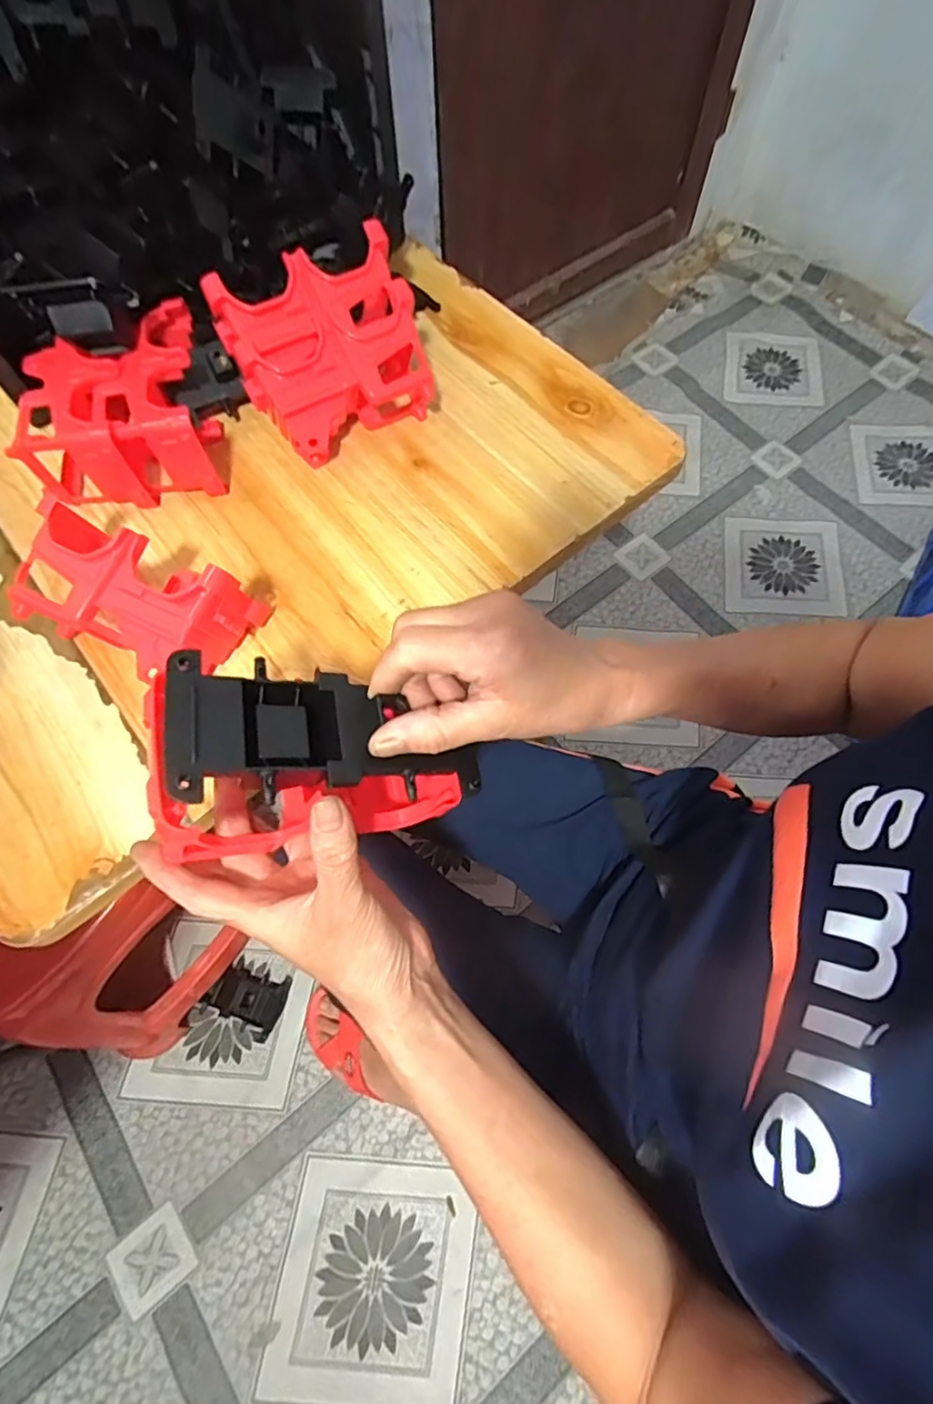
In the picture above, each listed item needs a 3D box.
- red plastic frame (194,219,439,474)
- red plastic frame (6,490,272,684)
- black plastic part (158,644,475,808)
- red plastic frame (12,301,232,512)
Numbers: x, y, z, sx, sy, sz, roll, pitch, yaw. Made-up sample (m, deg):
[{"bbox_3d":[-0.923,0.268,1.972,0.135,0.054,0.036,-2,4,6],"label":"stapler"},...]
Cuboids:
[{"bbox_3d":[-0.111,-0.283,0.503,0.152,0.116,0.109,-24,68,-10],"label":"red plastic frame"},{"bbox_3d":[-0.230,-0.068,0.429,0.131,0.080,0.090,26,68,12],"label":"red plastic frame"},{"bbox_3d":[-0.062,0.017,0.284,0.147,0.019,0.068,10,63,-23],"label":"black plastic part"},{"bbox_3d":[-0.289,-0.241,0.505,0.137,0.081,0.147,-12,66,-5],"label":"red plastic frame"}]

